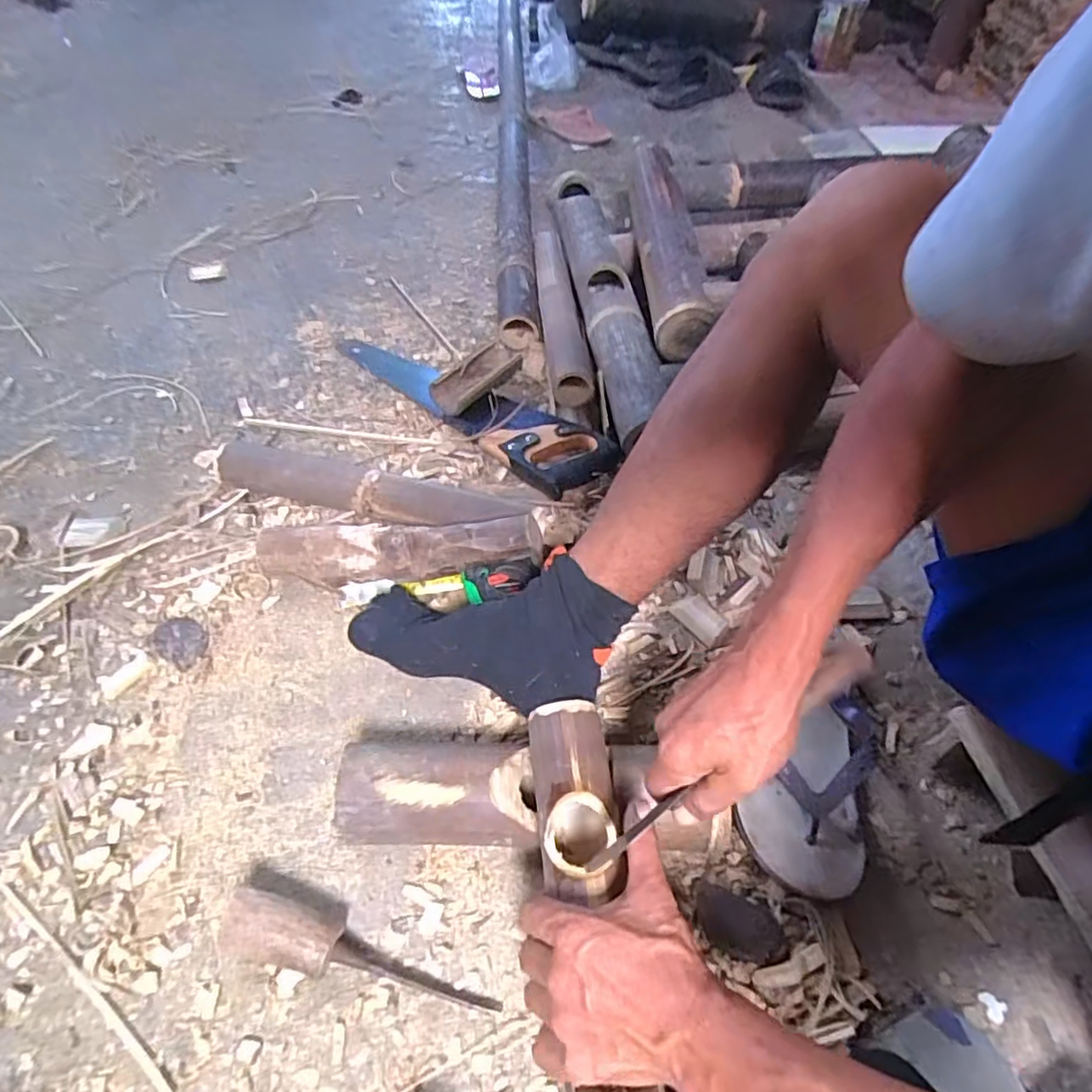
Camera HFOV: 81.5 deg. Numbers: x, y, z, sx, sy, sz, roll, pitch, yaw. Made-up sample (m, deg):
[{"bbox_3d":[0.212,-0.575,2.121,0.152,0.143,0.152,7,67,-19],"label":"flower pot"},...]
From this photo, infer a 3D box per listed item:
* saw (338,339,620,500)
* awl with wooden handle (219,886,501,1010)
[{"bbox_3d":[-0.100,-0.205,0.845,0.448,0.051,0.121,36,58,25],"label":"saw"},{"bbox_3d":[-0.142,0.294,0.454,0.221,0.051,0.046,12,51,9],"label":"awl with wooden handle"}]

